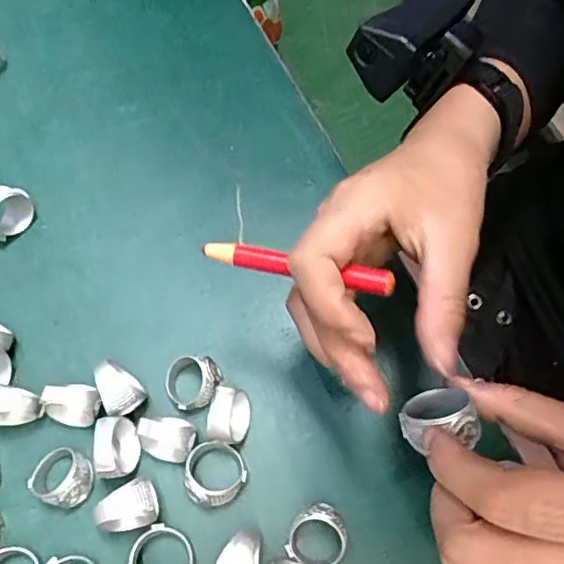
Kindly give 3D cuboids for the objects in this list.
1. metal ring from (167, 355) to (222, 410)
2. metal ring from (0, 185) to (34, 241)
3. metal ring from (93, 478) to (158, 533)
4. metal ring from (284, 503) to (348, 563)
[{"bbox_3d":[-0.041,0.047,0.280,0.026,0.016,0.027,-1,66,1],"label":"metal ring"},{"bbox_3d":[-0.146,-0.037,0.315,0.015,0.023,0.027,40,73,17],"label":"metal ring"},{"bbox_3d":[-0.065,0.097,0.255,0.025,0.022,0.019,-21,67,-8],"label":"metal ring"},{"bbox_3d":[0.016,0.107,0.251,0.023,0.017,0.027,26,69,12],"label":"metal ring"}]

